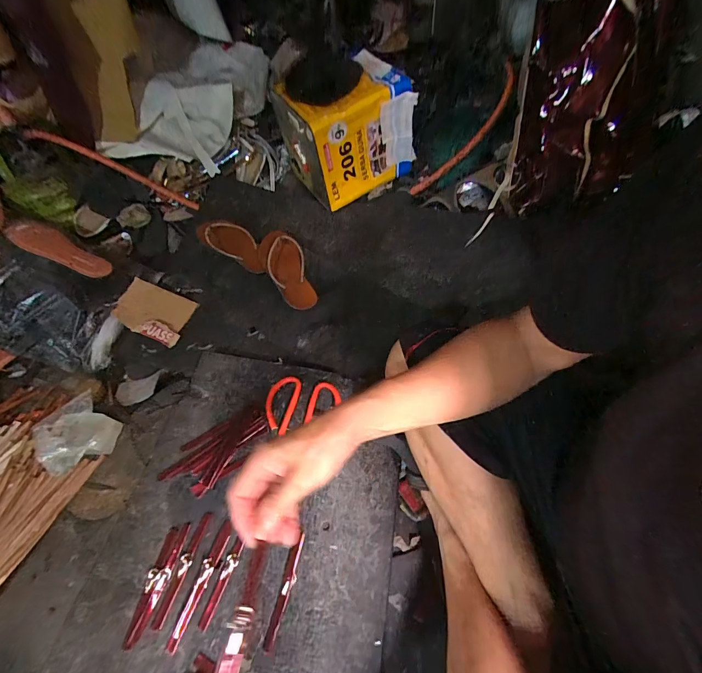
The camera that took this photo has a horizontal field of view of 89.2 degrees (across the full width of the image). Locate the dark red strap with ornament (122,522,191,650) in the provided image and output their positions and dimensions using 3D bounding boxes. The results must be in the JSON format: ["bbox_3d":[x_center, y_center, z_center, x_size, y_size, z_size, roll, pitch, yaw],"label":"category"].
[{"bbox_3d":[-0.278,0.349,0.509,0.030,0.006,0.150,8,53,14],"label":"dark red strap with ornament"}]

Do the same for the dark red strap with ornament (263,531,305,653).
[{"bbox_3d":[-0.090,0.347,0.490,0.017,0.004,0.135,7,53,14],"label":"dark red strap with ornament"}]

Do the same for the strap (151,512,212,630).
[{"bbox_3d":[-0.244,0.336,0.520,0.017,0.005,0.146,8,53,14],"label":"strap"}]

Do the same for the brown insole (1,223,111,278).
[{"bbox_3d":[-0.650,-0.195,0.795,0.217,0.021,0.075,27,58,-9],"label":"brown insole"}]

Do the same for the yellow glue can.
[{"bbox_3d":[-0.029,-0.553,0.940,0.320,0.264,0.288,-32,54,-17],"label":"yellow glue can"}]

